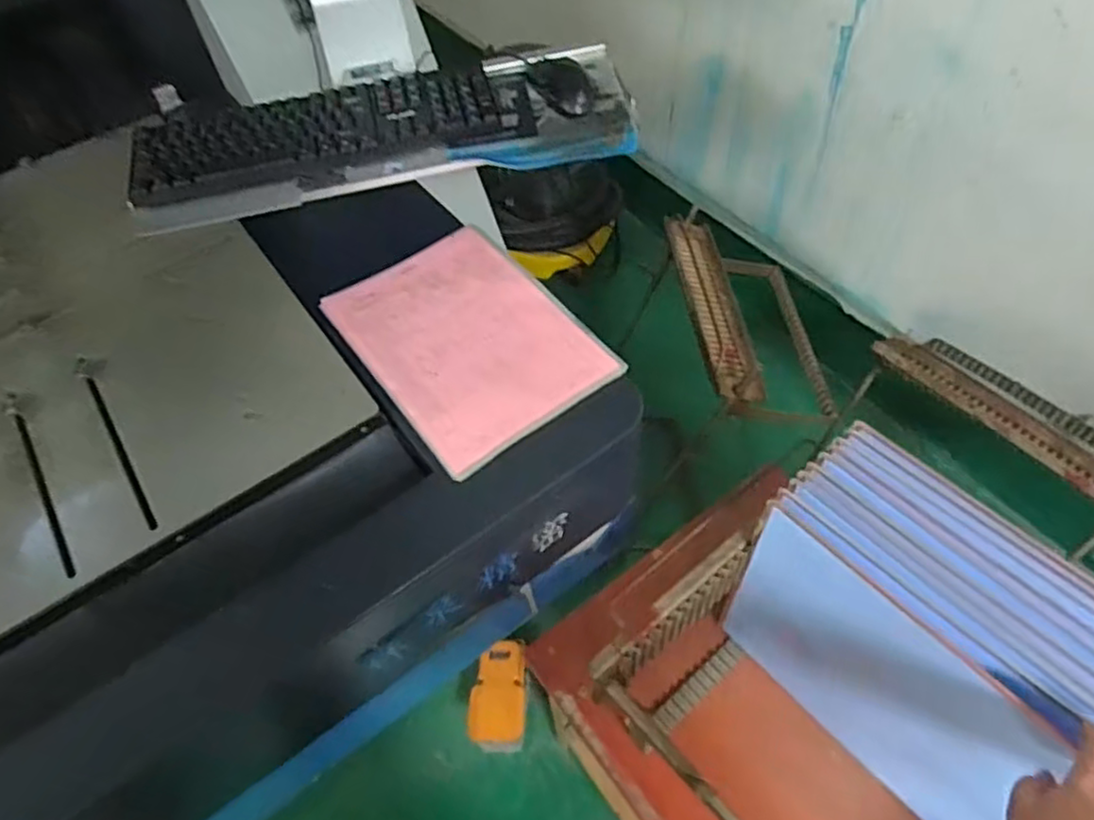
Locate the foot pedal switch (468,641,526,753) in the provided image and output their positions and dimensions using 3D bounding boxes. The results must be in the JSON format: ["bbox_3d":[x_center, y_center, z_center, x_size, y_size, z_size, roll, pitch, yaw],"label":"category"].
[{"bbox_3d":[-0.088,0.523,1.275,0.100,0.055,0.189,0,70,2],"label":"foot pedal switch"}]

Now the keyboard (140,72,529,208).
[{"bbox_3d":[-0.246,-0.329,0.813,0.454,0.037,0.115,-12,55,-4],"label":"keyboard"}]

